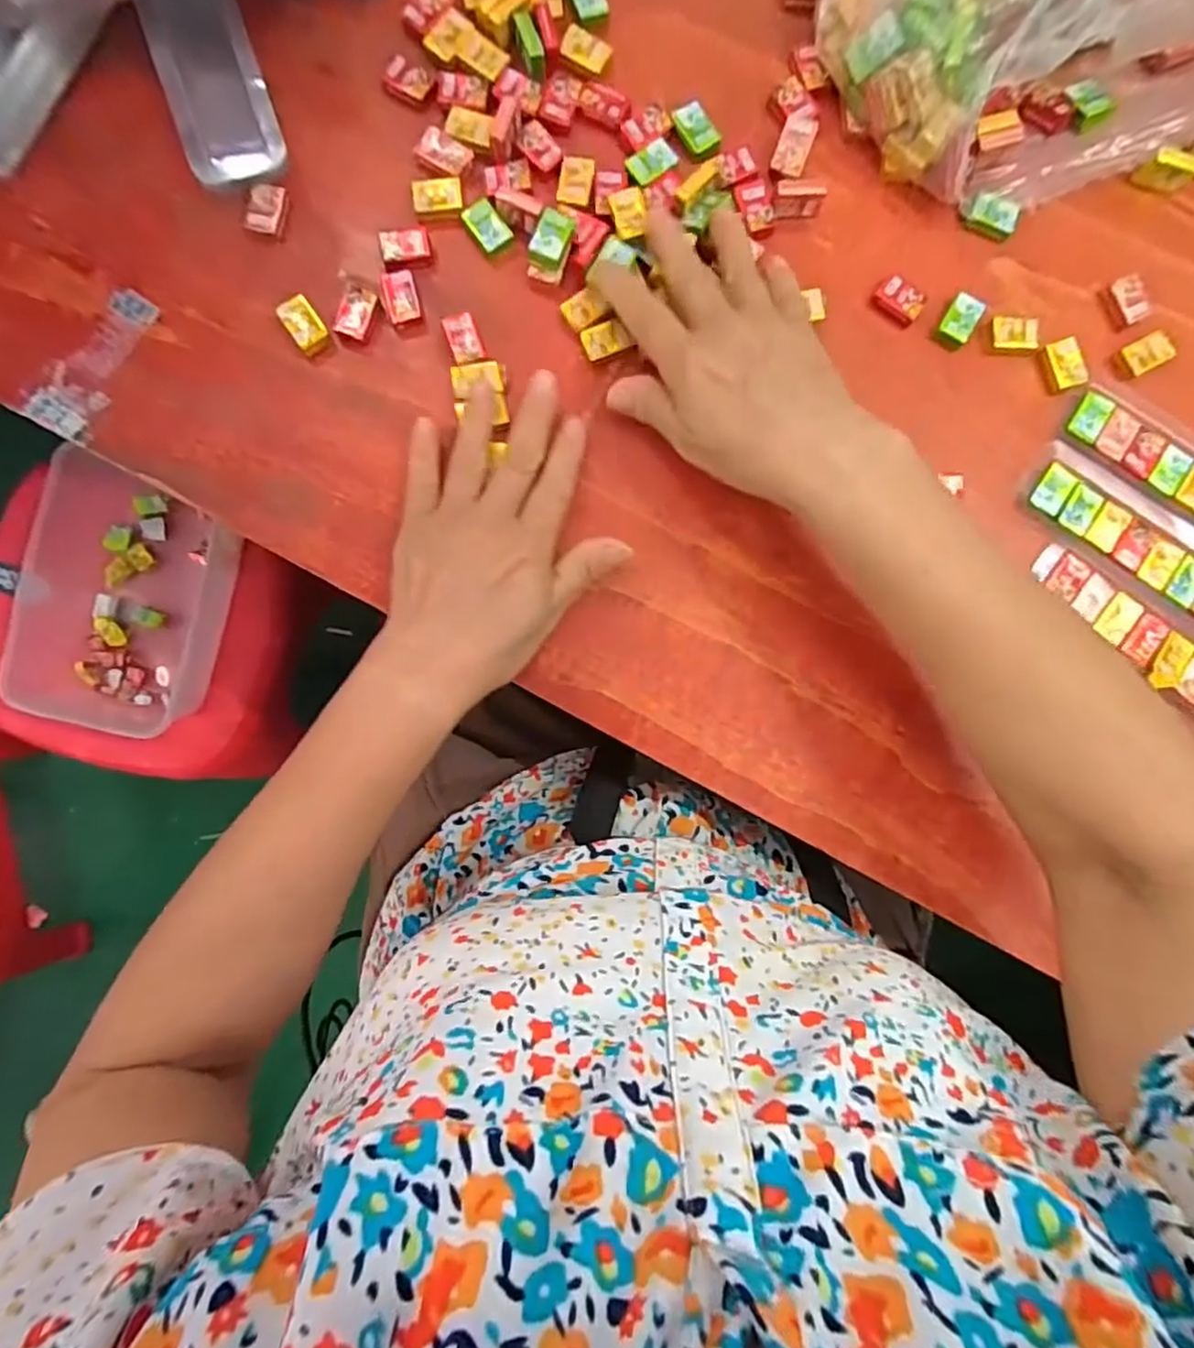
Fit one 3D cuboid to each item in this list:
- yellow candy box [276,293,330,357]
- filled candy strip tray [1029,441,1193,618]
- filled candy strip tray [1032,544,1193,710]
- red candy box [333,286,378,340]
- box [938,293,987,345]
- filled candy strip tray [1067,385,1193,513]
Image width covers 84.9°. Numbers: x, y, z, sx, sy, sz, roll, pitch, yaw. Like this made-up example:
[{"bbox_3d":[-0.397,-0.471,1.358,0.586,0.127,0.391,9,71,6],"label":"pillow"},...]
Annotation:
[{"bbox_3d":[-0.152,-0.181,0.338,0.017,0.008,0.029,-36,90,-2],"label":"yellow candy box"},{"bbox_3d":[0.291,-0.075,0.348,0.124,0.005,0.042,34,88,0],"label":"filled candy strip tray"},{"bbox_3d":[0.287,-0.020,0.345,0.129,0.006,0.033,34,88,0],"label":"filled candy strip tray"},{"bbox_3d":[-0.126,-0.189,0.339,0.017,0.004,0.026,17,88,-1],"label":"red candy box"},{"bbox_3d":[0.196,-0.190,0.350,0.017,0.007,0.023,29,88,-1],"label":"box"},{"bbox_3d":[0.310,-0.112,0.348,0.119,0.009,0.034,31,88,-1],"label":"filled candy strip tray"}]

